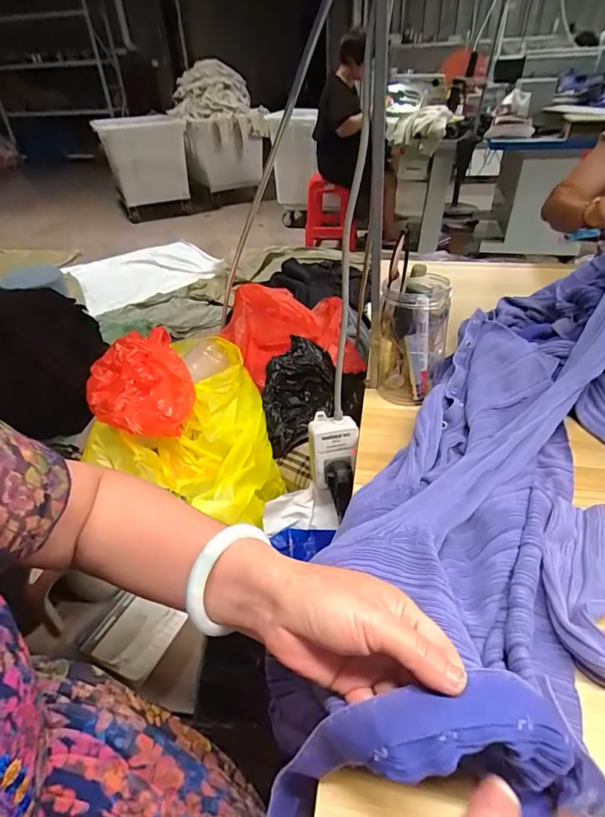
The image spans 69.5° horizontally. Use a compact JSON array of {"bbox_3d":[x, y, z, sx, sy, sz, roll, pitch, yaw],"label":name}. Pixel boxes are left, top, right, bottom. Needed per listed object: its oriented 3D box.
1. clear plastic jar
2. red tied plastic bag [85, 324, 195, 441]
[{"bbox_3d":[0.139,-0.085,0.571,0.095,0.154,0.073,7,39,13],"label":"clear plastic jar"},{"bbox_3d":[-0.238,-0.040,0.630,0.139,0.085,0.197,-21,41,-22],"label":"red tied plastic bag"}]

